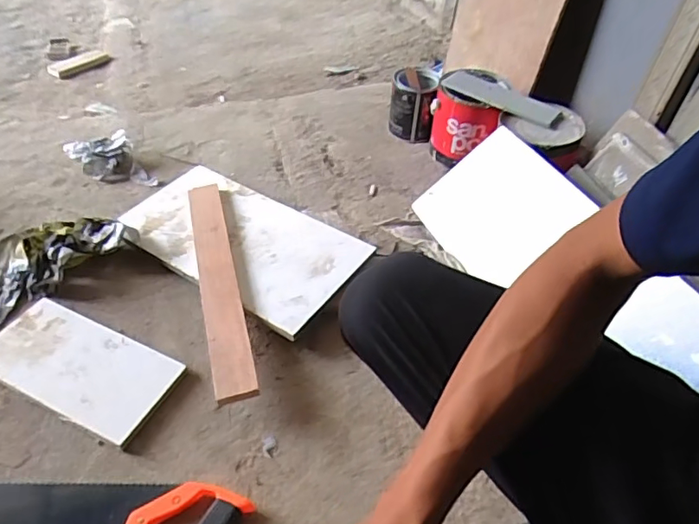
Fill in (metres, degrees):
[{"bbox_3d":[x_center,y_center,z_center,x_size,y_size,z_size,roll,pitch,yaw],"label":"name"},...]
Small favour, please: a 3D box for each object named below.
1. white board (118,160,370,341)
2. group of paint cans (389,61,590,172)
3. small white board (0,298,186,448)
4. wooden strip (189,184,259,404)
[{"bbox_3d":[-0.188,-0.043,0.934,0.416,0.015,0.228,27,52,23],"label":"white board"},{"bbox_3d":[0.273,-0.278,1.125,0.425,0.163,0.154,36,54,27],"label":"group of paint cans"},{"bbox_3d":[-0.382,0.143,0.759,0.271,0.017,0.133,20,49,15],"label":"small white board"},{"bbox_3d":[-0.207,0.023,0.851,0.056,0.018,0.457,-10,48,-13],"label":"wooden strip"}]

